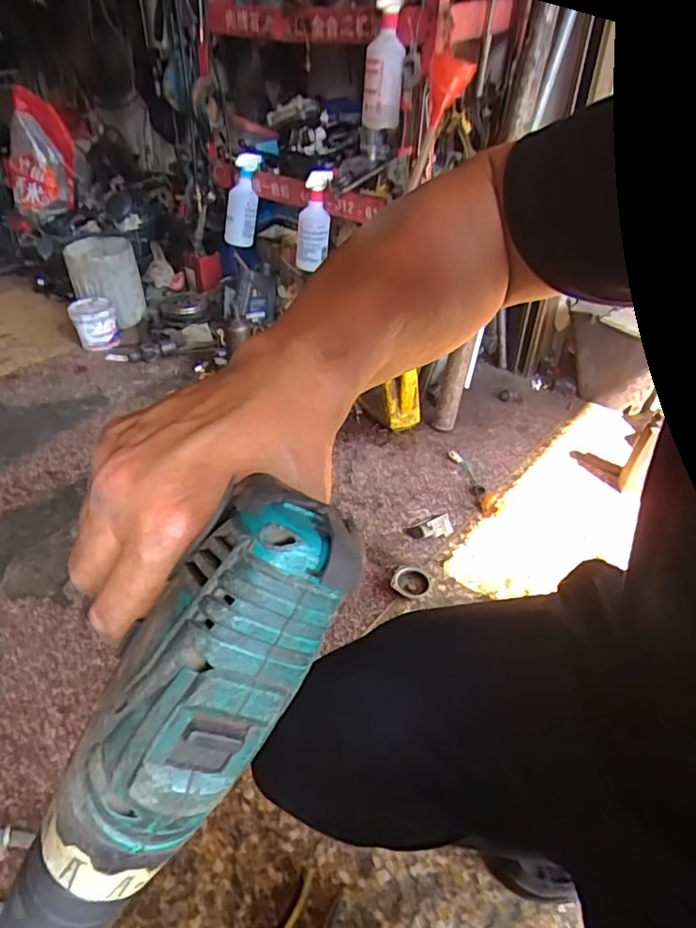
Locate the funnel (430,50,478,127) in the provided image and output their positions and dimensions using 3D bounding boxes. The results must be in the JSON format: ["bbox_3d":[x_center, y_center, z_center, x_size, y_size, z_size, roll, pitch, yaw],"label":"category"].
[{"bbox_3d":[0.189,-0.699,1.063,0.082,0.119,0.071,5,37,5],"label":"funnel"}]

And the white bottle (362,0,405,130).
[{"bbox_3d":[0.068,-0.783,1.102,0.075,0.234,0.073,-12,34,-30],"label":"white bottle"}]

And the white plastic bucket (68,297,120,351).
[{"bbox_3d":[-0.696,-0.388,1.570,0.112,0.110,0.136,-17,43,-23],"label":"white plastic bucket"}]

